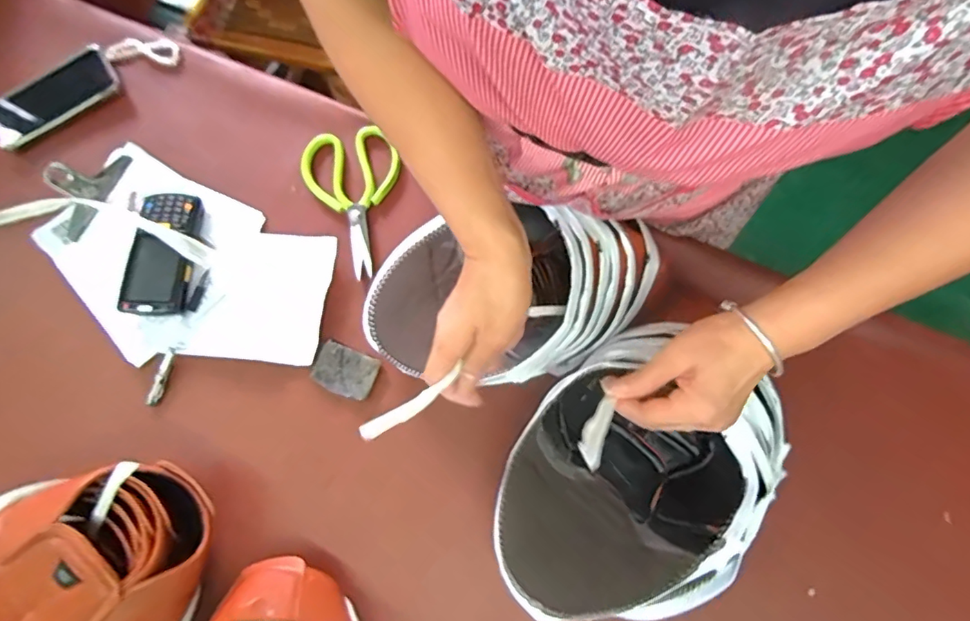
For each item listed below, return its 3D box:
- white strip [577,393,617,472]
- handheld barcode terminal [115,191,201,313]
[{"bbox_3d":[0.085,0.089,0.405,0.019,0.008,0.074,27,37,8],"label":"white strip"},{"bbox_3d":[-0.365,-0.065,0.603,0.069,0.022,0.142,0,73,1],"label":"handheld barcode terminal"}]

